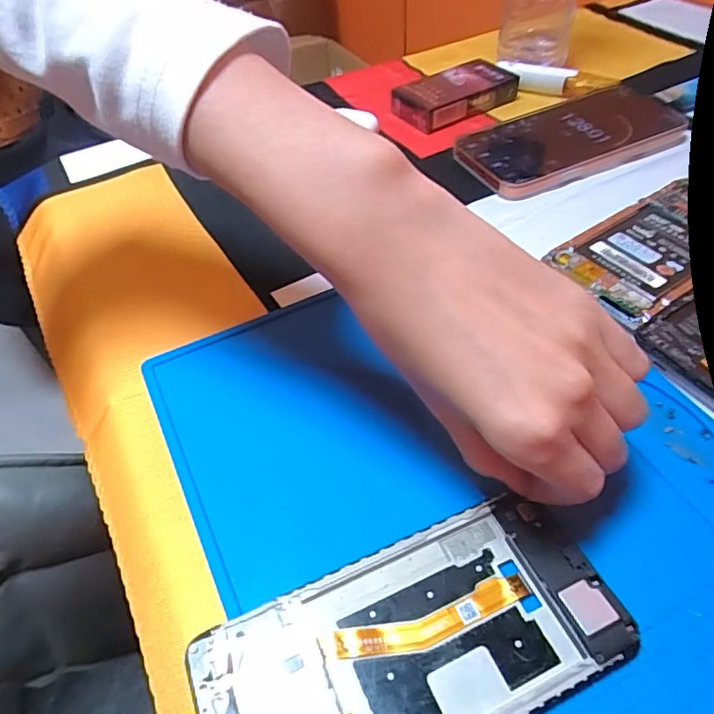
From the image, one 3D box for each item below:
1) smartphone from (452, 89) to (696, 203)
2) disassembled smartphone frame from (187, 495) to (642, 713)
[{"bbox_3d":[0.162,-0.165,0.421,0.177,0.017,0.082,-22,51,-14],"label":"smartphone"},{"bbox_3d":[0.020,0.103,0.197,0.147,0.007,0.069,-20,51,-14],"label":"disassembled smartphone frame"}]

